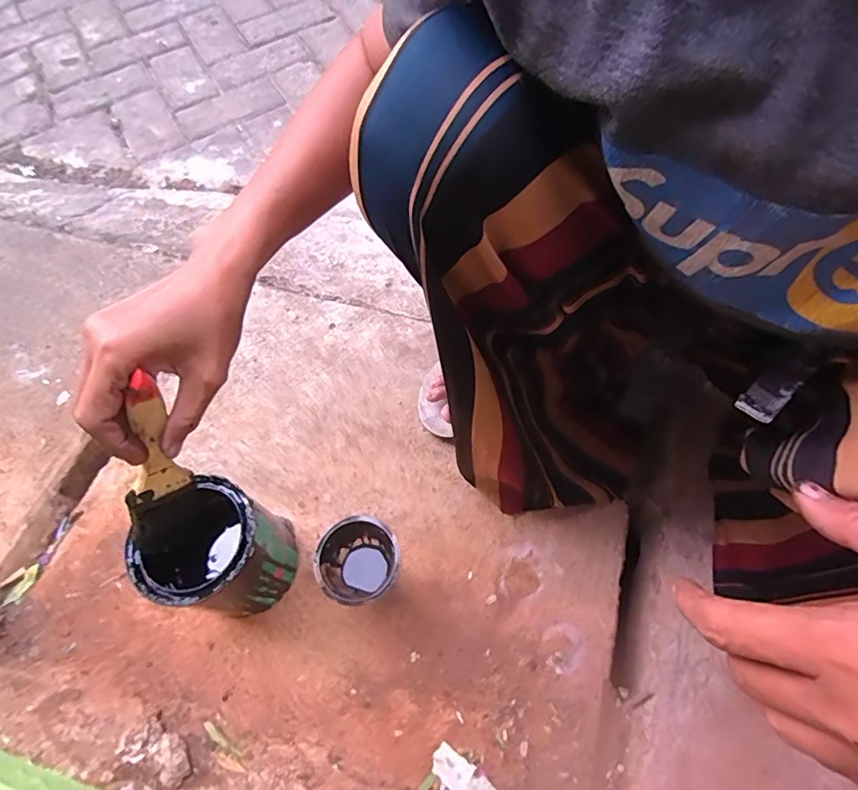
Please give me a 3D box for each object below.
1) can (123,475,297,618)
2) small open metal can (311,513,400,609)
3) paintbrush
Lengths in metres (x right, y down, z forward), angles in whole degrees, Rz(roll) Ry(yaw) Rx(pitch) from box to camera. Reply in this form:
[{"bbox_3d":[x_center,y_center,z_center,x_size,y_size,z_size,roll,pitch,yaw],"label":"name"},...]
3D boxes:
[{"bbox_3d":[-0.189,0.145,0.473,0.106,0.134,0.099,-2,63,3],"label":"can"},{"bbox_3d":[-0.062,0.157,0.477,0.068,0.093,0.067,-2,63,3],"label":"small open metal can"},{"bbox_3d":[-0.171,0.036,0.323,0.012,0.129,0.038,40,45,18],"label":"paintbrush"}]

